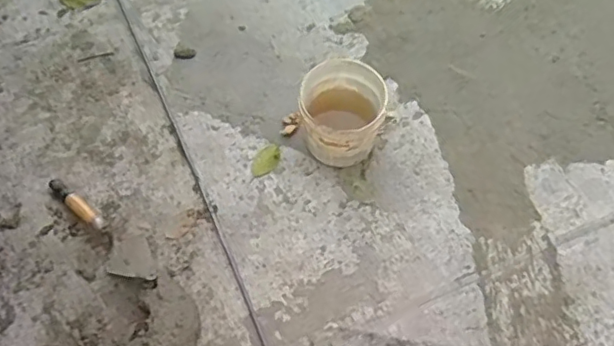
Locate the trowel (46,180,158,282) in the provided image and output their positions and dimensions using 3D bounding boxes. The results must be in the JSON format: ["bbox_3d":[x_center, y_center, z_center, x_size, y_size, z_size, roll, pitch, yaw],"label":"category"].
[{"bbox_3d":[-0.464,0.124,1.281,0.376,0.040,0.098,39,68,18],"label":"trowel"}]

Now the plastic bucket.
[{"bbox_3d":[0.084,-0.138,1.359,0.183,0.209,0.201,0,61,-1],"label":"plastic bucket"}]

